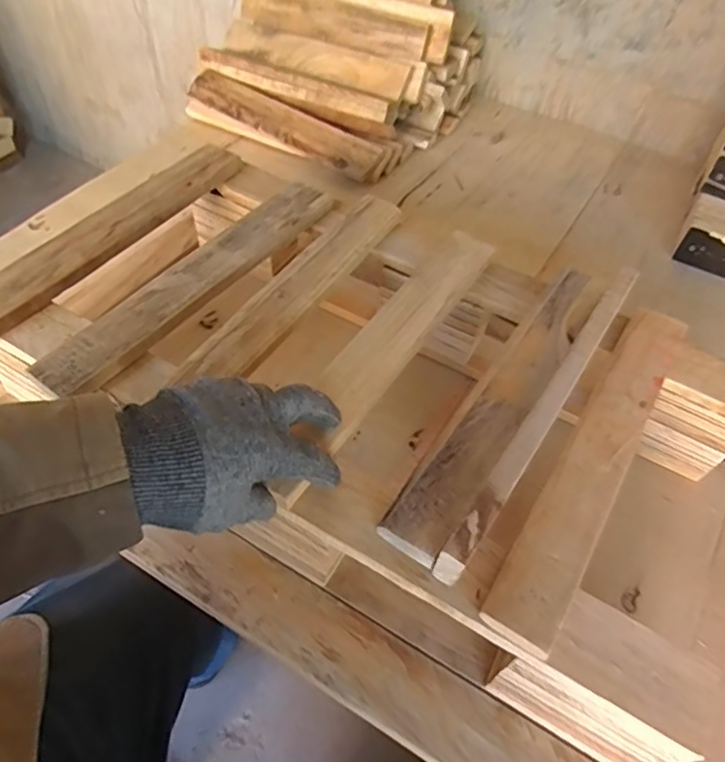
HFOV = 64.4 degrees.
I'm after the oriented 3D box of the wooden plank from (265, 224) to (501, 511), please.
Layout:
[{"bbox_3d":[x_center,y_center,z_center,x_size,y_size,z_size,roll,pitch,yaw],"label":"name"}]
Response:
[{"bbox_3d":[0.023,-0.032,0.506,0.052,0.019,0.339,28,55,16],"label":"wooden plank"}]

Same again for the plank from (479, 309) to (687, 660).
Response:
[{"bbox_3d":[0.191,0.053,0.461,0.049,0.015,0.343,29,55,17],"label":"plank"}]

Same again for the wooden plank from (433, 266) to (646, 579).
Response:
[{"bbox_3d":[0.154,0.018,0.465,0.020,0.045,0.340,31,56,18],"label":"wooden plank"}]

